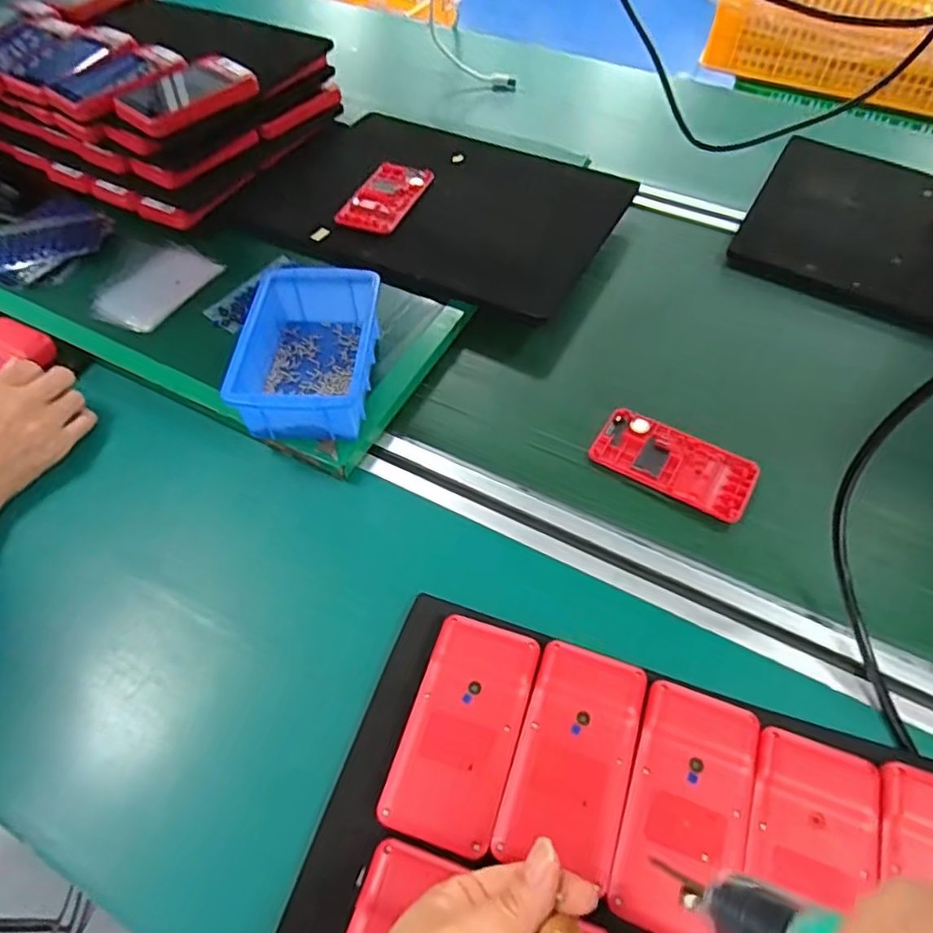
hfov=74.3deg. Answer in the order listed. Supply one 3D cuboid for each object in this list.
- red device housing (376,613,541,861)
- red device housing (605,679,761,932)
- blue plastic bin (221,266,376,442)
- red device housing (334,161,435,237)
[{"bbox_3d":[-0.002,0.148,0.352,0.062,0.010,0.119,15,55,10],"label":"red device housing"},{"bbox_3d":[0.118,0.181,0.328,0.061,0.011,0.118,18,56,12],"label":"red device housing"},{"bbox_3d":[-0.121,-0.090,0.487,0.094,0.054,0.142,1,54,0],"label":"blue plastic bin"},{"bbox_3d":[-0.083,-0.277,0.638,0.058,0.015,0.115,17,56,12],"label":"red device housing"}]

